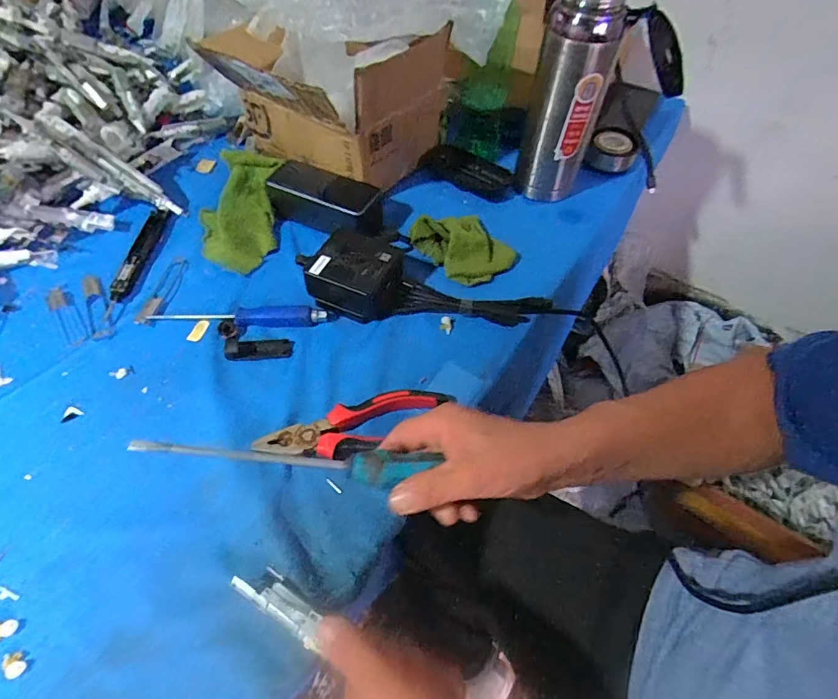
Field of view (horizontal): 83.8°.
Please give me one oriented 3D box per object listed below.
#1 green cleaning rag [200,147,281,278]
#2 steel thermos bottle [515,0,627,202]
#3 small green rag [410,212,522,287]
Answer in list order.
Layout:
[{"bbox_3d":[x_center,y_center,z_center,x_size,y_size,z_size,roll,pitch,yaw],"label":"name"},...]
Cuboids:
[{"bbox_3d":[-0.211,-0.170,0.552,0.082,0.031,0.180,-2,54,-3],"label":"green cleaning rag"},{"bbox_3d":[0.164,-0.276,0.524,0.076,0.211,0.069,22,57,13],"label":"steel thermos bottle"},{"bbox_3d":[0.054,-0.122,0.528,0.086,0.034,0.095,-33,61,-22],"label":"small green rag"}]

